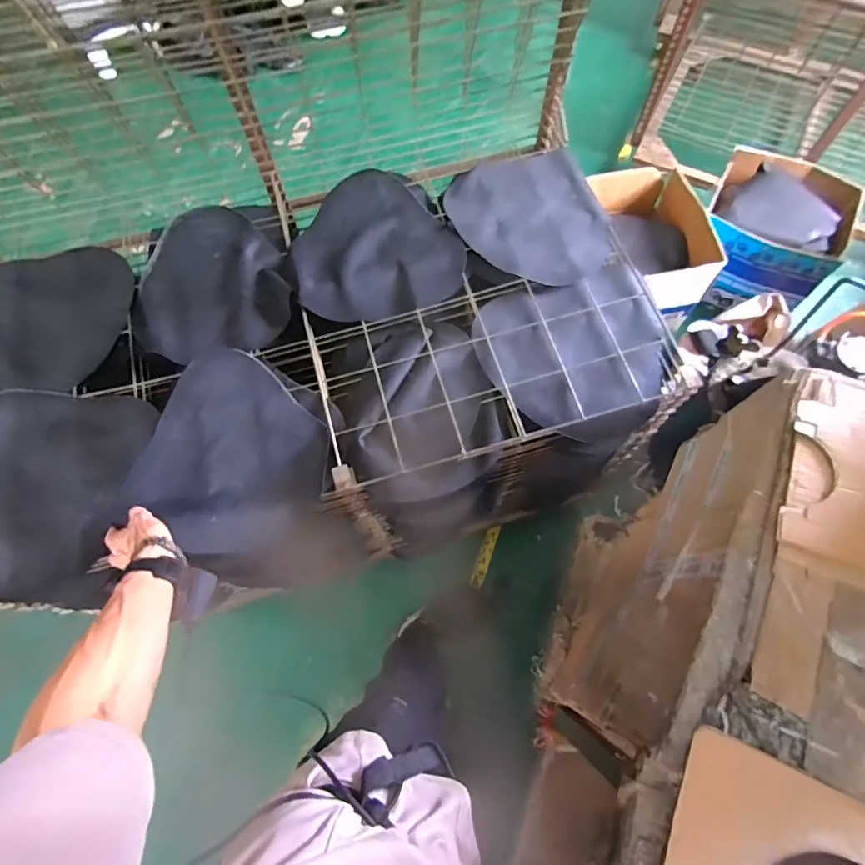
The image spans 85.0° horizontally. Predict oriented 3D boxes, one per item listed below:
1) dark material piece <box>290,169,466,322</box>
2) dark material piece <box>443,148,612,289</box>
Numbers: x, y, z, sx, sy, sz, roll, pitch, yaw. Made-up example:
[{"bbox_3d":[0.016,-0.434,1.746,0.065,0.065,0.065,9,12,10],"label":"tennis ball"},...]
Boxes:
[{"bbox_3d":[-0.109,-0.361,0.885,0.300,0.031,0.303,-13,67,-3],"label":"dark material piece"},{"bbox_3d":[0.186,-0.417,0.909,0.266,0.016,0.331,-22,68,-6],"label":"dark material piece"}]

